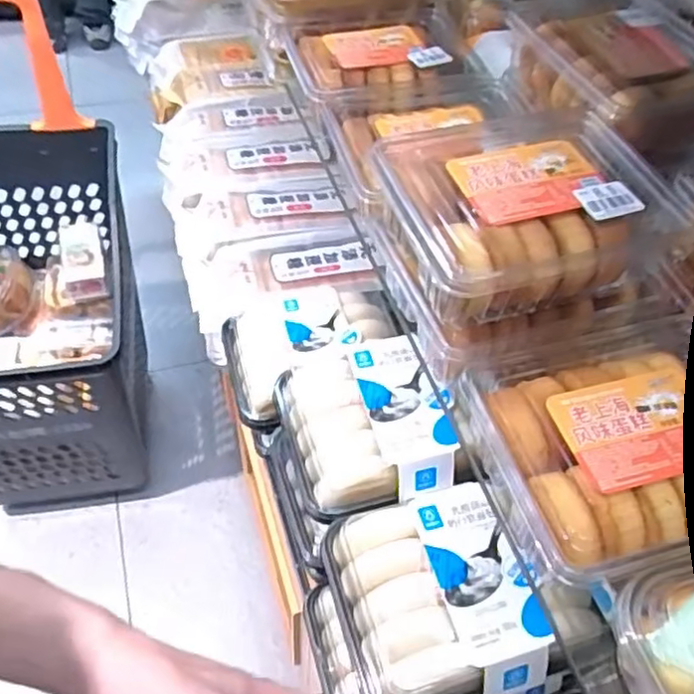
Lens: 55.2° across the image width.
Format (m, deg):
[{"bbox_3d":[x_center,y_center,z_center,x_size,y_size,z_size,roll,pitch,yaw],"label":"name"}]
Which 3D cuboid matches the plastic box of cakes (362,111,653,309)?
[{"bbox_3d":[0.119,-0.097,0.462,0.179,0.051,0.151,-17,54,-17],"label":"plastic box of cakes"}]

